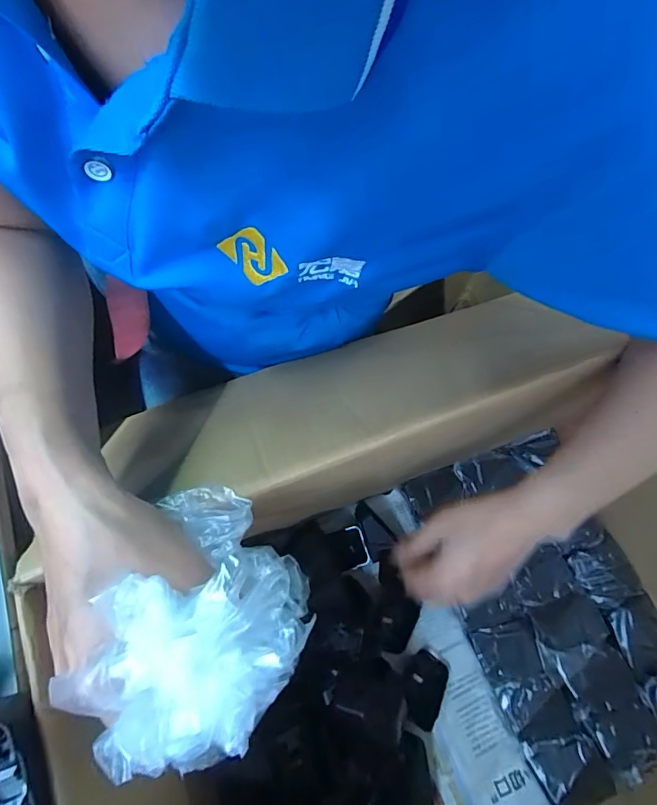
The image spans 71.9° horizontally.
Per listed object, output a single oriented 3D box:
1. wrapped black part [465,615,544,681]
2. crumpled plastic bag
[{"bbox_3d":[0.189,0.265,0.484,0.063,0.016,0.054,-10,70,-7],"label":"wrapped black part"},{"bbox_3d":[-0.055,0.097,0.200,0.086,0.049,0.111,20,70,5],"label":"crumpled plastic bag"}]

